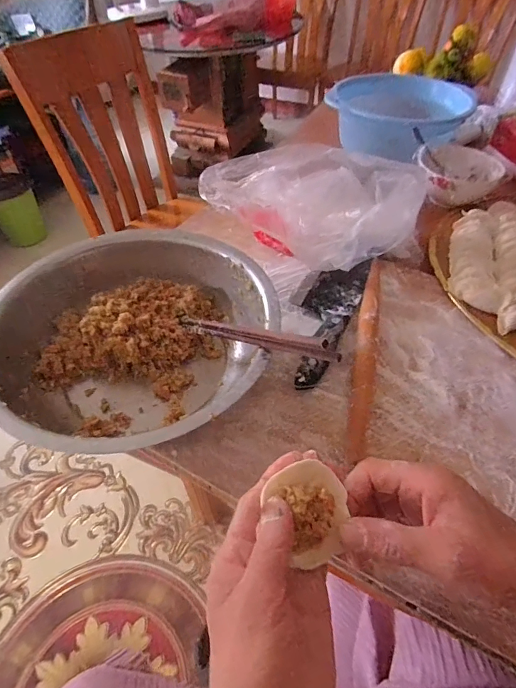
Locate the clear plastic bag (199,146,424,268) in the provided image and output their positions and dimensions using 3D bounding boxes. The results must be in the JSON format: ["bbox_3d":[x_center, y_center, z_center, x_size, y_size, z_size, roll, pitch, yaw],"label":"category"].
[{"bbox_3d":[0.079,-0.207,0.571,0.282,0.104,0.189,26,54,21],"label":"clear plastic bag"}]

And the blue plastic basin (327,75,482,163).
[{"bbox_3d":[0.285,-0.469,0.812,0.220,0.099,0.229,36,58,27],"label":"blue plastic basin"}]

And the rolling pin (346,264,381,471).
[{"bbox_3d":[0.123,-0.001,0.454,0.024,0.024,0.272,11,50,8],"label":"rolling pin"}]

